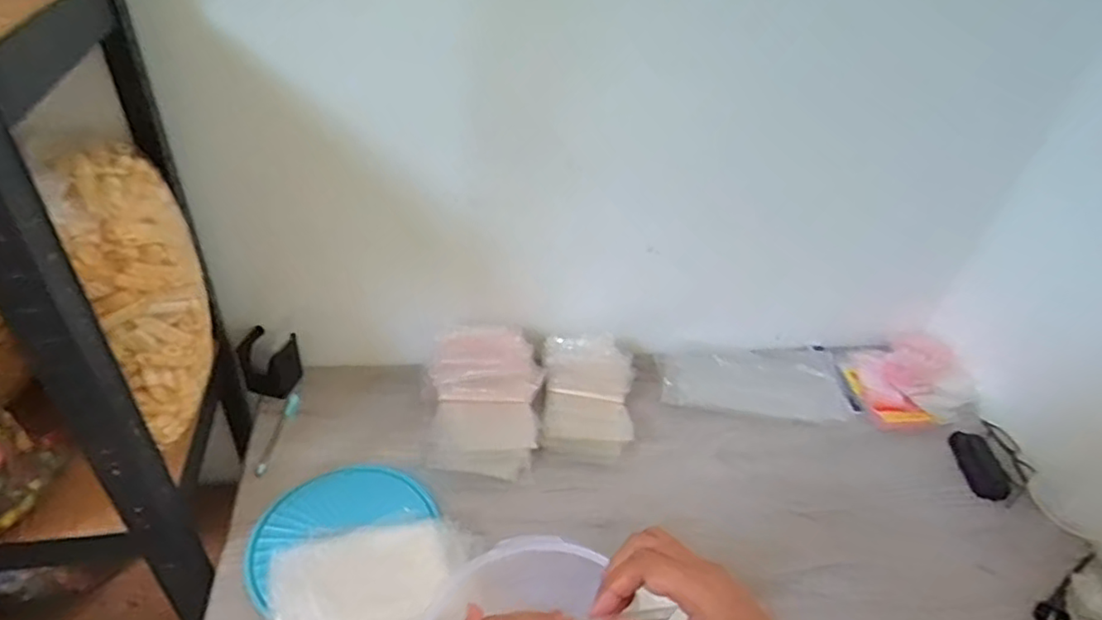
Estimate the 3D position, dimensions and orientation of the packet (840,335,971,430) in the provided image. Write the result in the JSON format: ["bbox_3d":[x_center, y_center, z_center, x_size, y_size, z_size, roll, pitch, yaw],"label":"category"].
[{"bbox_3d":[0.572,0.104,1.018,0.194,0.063,0.157,-3,41,-13],"label":"packet"}]

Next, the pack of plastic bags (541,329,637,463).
[{"bbox_3d":[0.054,0.117,0.900,0.133,0.058,0.178,6,40,-2],"label":"pack of plastic bags"}]

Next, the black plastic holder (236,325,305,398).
[{"bbox_3d":[-0.390,0.074,0.892,0.078,0.076,0.064,-9,43,-20],"label":"black plastic holder"}]

